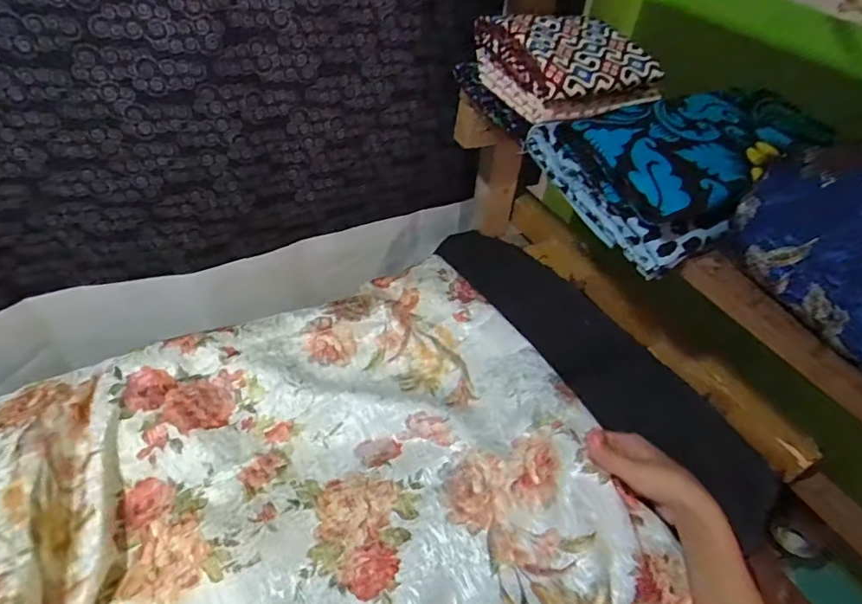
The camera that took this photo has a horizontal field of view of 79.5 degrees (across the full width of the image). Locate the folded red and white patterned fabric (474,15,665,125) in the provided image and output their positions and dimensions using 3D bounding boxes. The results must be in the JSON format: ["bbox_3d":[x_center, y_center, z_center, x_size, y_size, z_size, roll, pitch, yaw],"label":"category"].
[{"bbox_3d":[0.163,-0.285,0.619,0.176,0.070,0.145,-12,46,-19],"label":"folded red and white patterned fabric"}]

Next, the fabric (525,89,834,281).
[{"bbox_3d":[0.259,-0.148,0.546,0.242,0.087,0.199,-18,48,-25],"label":"fabric"}]

